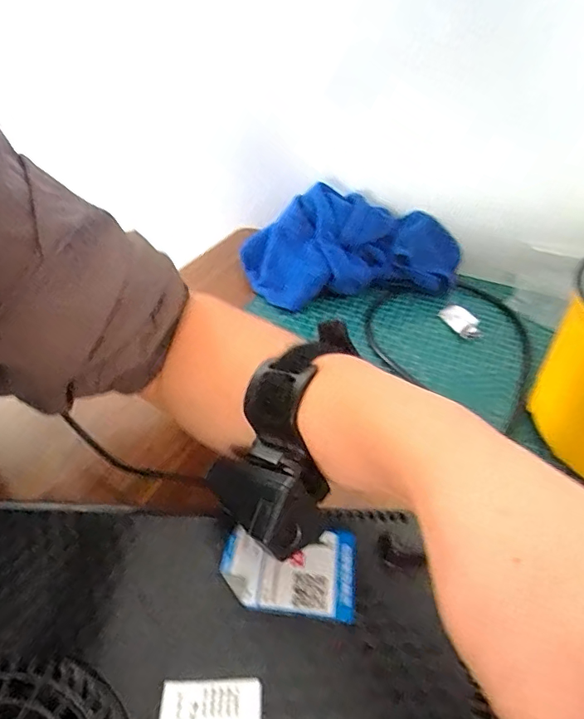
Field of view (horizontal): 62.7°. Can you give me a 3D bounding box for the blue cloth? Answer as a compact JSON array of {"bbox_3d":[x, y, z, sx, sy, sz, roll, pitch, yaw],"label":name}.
[{"bbox_3d":[0.066,-0.120,0.519,0.242,0.082,0.098,1,41,-2],"label":"blue cloth"}]

